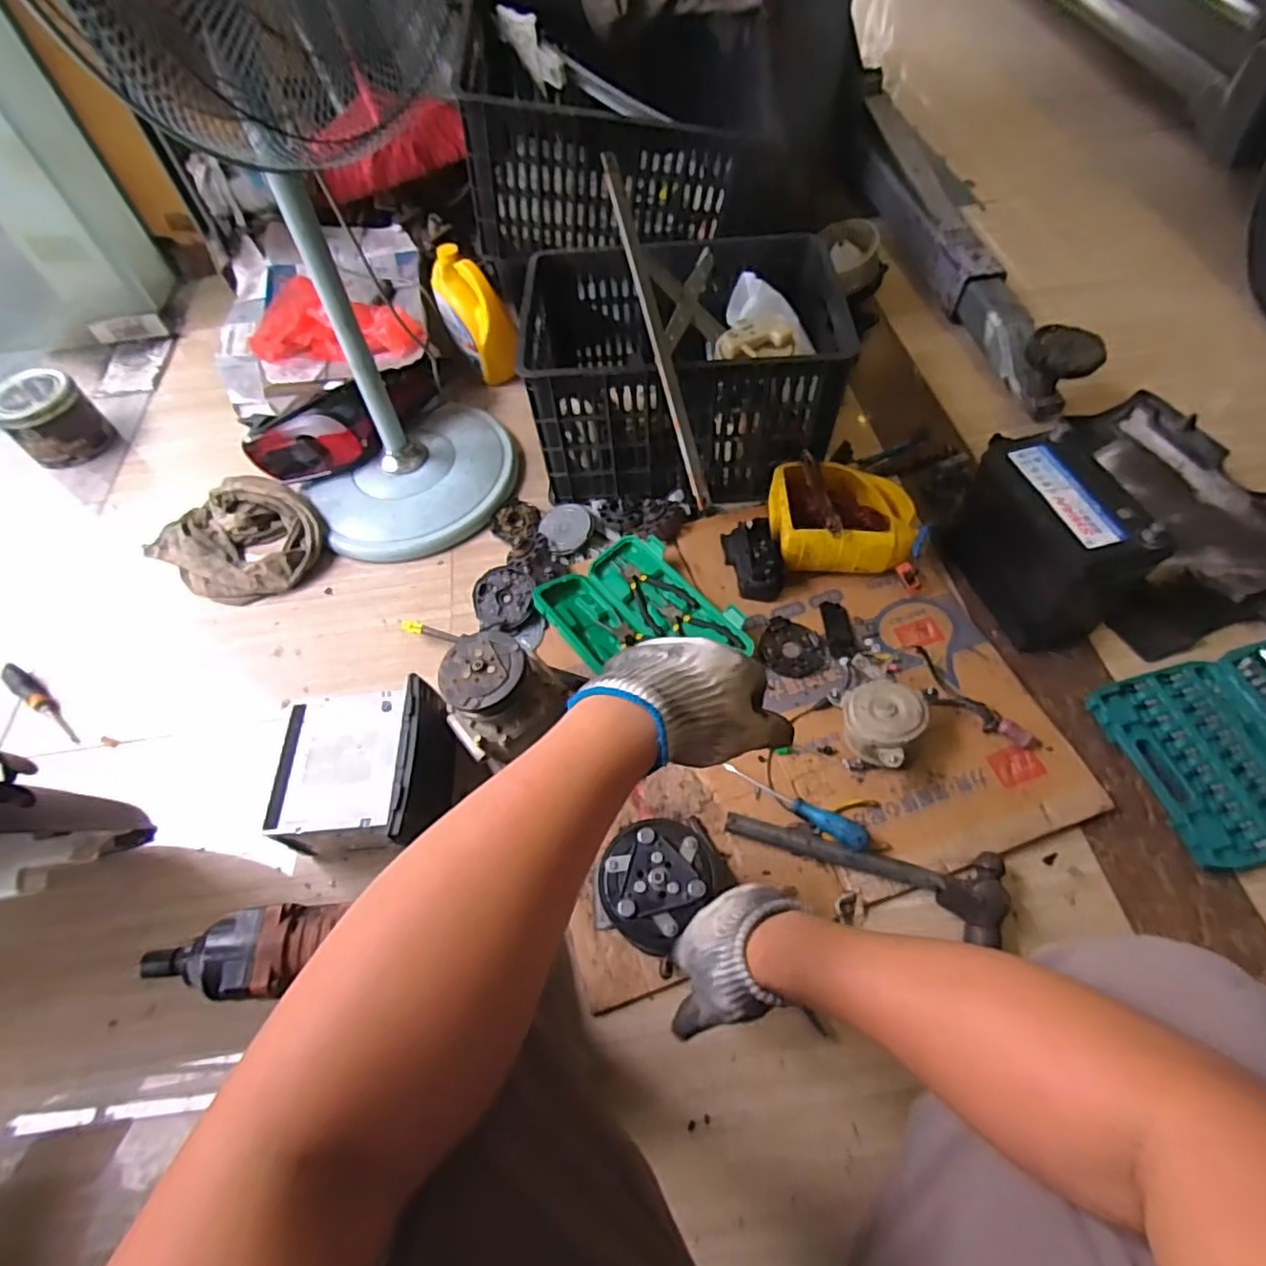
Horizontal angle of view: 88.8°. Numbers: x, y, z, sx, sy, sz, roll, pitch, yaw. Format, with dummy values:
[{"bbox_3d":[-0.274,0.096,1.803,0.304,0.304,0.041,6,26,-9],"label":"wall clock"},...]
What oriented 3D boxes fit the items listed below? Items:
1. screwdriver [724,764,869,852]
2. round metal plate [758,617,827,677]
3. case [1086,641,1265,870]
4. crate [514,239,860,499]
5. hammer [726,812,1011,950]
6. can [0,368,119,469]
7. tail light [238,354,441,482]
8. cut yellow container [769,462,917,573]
[{"bbox_3d":[0.209,0.218,0.824,0.186,0.024,0.028,25,63,31],"label":"screwdriver"},{"bbox_3d":[0.237,0.023,0.957,0.094,0.008,0.087,-2,57,3],"label":"round metal plate"},{"bbox_3d":[0.863,0.135,0.847,0.435,0.038,0.255,-15,58,-6],"label":"case"},{"bbox_3d":[0.078,-0.450,1.098,0.482,0.256,0.408,-4,57,1],"label":"crate"},{"bbox_3d":[0.273,0.294,0.774,0.326,0.043,0.099,7,58,8],"label":"hammer"},{"bbox_3d":[-1.219,-0.441,1.372,0.172,0.162,0.157,35,66,23],"label":"can"},{"bbox_3d":[-0.503,-0.375,1.156,0.351,0.113,0.109,-30,60,-15],"label":"tail light"},{"bbox_3d":[0.328,-0.182,1.015,0.217,0.107,0.176,0,57,4],"label":"cut yellow container"}]

